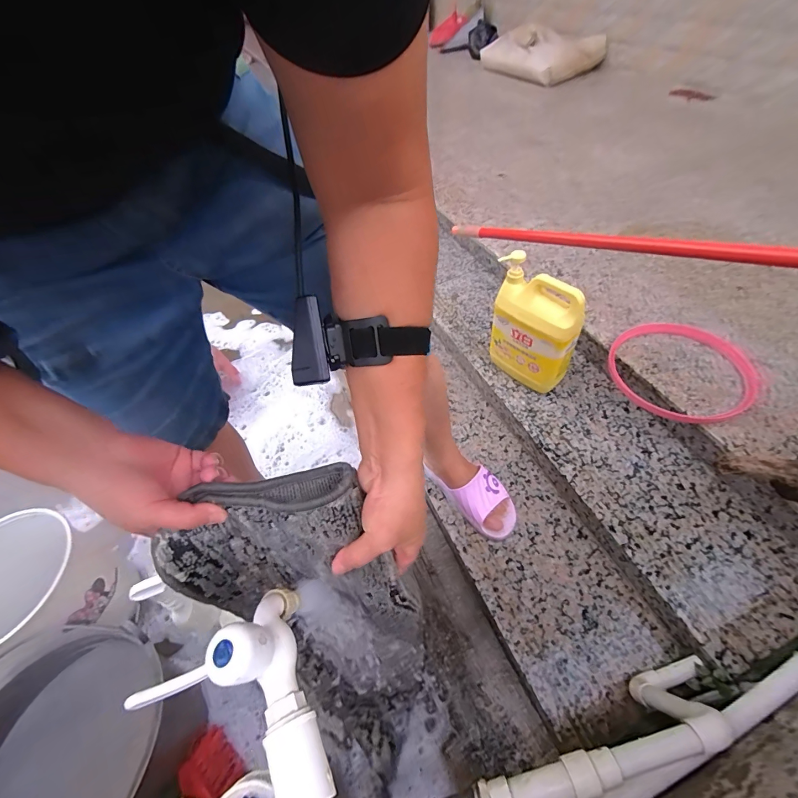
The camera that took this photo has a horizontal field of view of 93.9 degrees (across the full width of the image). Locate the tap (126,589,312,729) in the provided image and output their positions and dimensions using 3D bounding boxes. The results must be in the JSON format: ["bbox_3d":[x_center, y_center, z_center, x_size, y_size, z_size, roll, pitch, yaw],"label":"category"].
[{"bbox_3d":[-0.118,0.173,0.244,0.089,0.067,0.083,-20,53,-7],"label":"tap"}]

